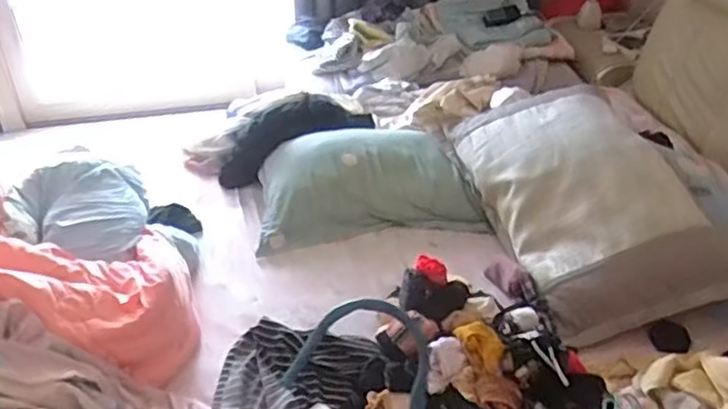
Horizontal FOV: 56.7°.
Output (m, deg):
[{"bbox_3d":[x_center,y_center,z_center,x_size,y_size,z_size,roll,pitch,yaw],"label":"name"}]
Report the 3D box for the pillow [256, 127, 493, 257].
[{"bbox_3d":[0.006,-0.060,1.661,0.511,0.123,0.322,-5,36,-7],"label":"pillow"}]

